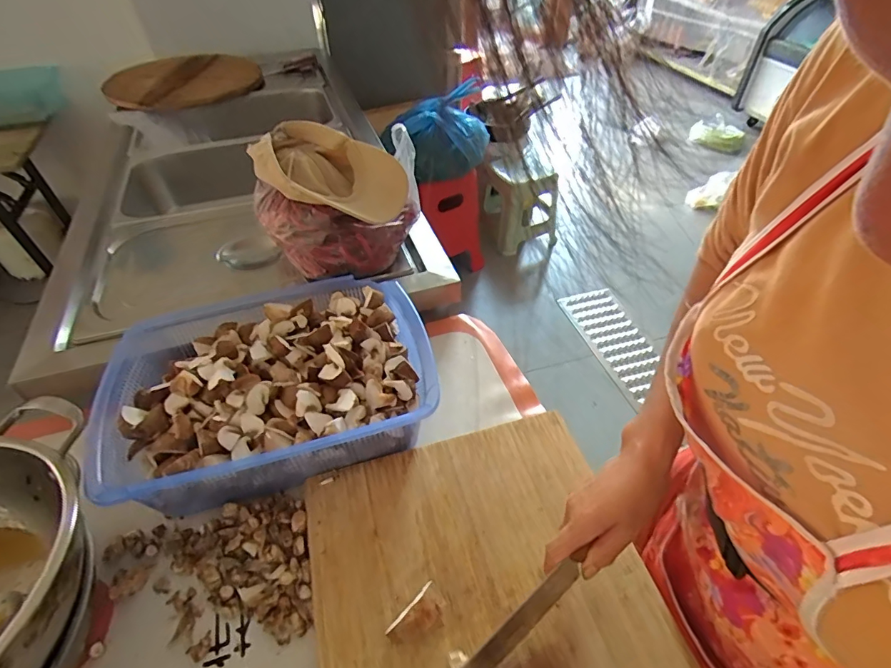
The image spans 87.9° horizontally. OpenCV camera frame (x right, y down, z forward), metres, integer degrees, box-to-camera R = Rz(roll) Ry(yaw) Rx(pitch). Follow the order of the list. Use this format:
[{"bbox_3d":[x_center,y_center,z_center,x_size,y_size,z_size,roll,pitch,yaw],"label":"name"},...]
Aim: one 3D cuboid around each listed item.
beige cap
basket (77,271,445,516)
[{"bbox_3d":[-0.190,-0.251,0.741,0.235,0.093,0.151,17,49,16],"label":"beige cap"},{"bbox_3d":[-0.220,0.059,0.595,0.403,0.098,0.290,-14,47,-12],"label":"basket"}]

